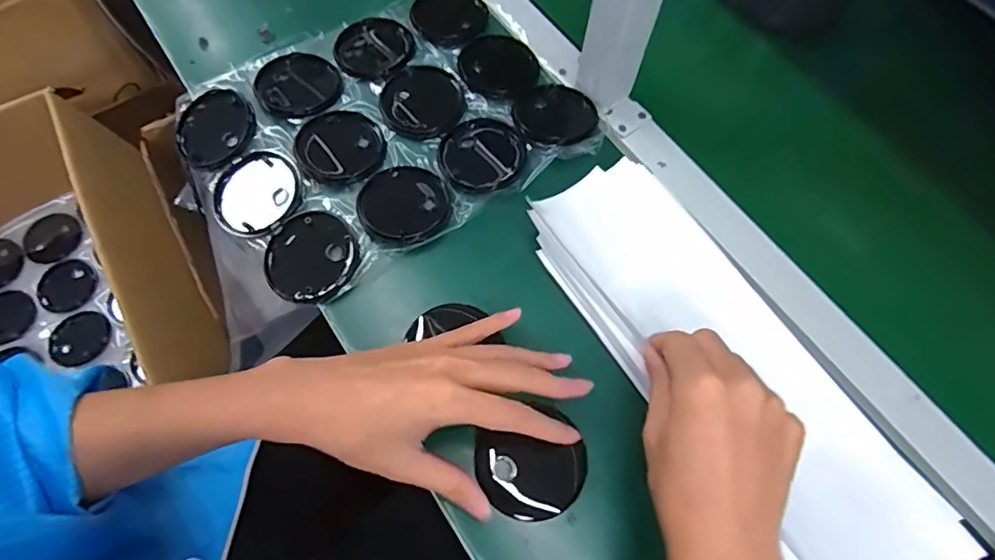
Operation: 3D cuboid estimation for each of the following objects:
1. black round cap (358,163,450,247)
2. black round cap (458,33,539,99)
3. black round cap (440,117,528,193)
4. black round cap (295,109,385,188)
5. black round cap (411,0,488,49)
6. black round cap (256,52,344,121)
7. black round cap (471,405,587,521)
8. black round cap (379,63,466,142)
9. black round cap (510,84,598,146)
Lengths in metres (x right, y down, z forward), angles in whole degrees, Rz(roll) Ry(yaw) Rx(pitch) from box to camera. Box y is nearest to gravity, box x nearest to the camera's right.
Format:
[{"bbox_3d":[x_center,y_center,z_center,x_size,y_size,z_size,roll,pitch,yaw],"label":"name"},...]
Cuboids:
[{"bbox_3d":[-0.079,-0.064,0.448,0.073,0.013,0.078,0,67,-1],"label":"black round cap"},{"bbox_3d":[0.000,-0.208,0.515,0.070,0.009,0.083,-19,69,-9],"label":"black round cap"},{"bbox_3d":[-0.013,-0.114,0.473,0.073,0.010,0.082,11,68,3],"label":"black round cap"},{"bbox_3d":[-0.139,-0.117,0.474,0.076,0.012,0.077,0,67,-1],"label":"black round cap"},{"bbox_3d":[-0.049,-0.271,0.542,0.073,0.011,0.077,0,67,-1],"label":"black round cap"},{"bbox_3d":[-0.185,-0.183,0.498,0.075,0.006,0.081,0,67,-1],"label":"black round cap"},{"bbox_3d":[0.025,0.129,0.371,0.074,0.017,0.068,1,64,-2],"label":"black round cap"},{"bbox_3d":[-0.068,-0.167,0.497,0.076,0.006,0.080,0,67,-1],"label":"black round cap"},{"bbox_3d":[0.053,-0.150,0.485,0.066,0.015,0.073,-21,69,-9],"label":"black round cap"}]

